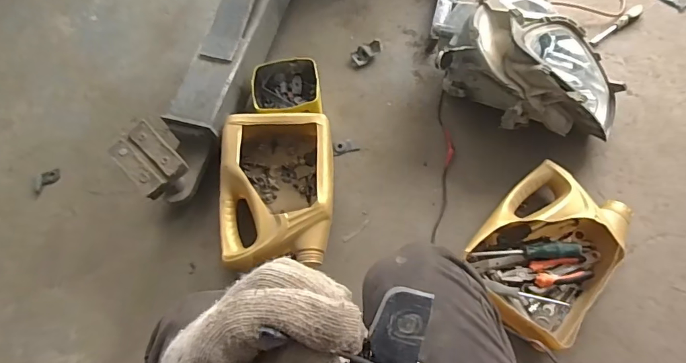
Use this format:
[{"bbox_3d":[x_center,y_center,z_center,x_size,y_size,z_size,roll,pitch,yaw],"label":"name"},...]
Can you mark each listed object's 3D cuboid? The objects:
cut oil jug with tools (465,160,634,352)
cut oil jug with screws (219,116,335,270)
[{"bbox_3d":[0.352,0.119,0.755,0.289,0.089,0.213,-43,71,-14],"label":"cut oil jug with tools"},{"bbox_3d":[-0.121,0.010,0.824,0.202,0.097,0.288,-4,66,2],"label":"cut oil jug with screws"}]

